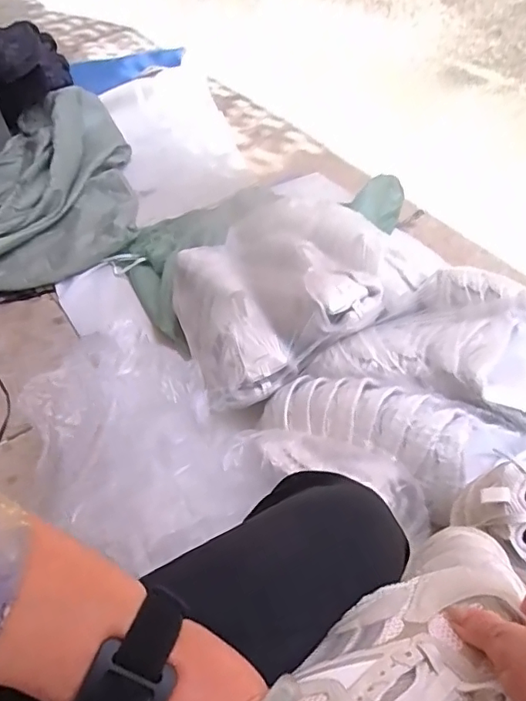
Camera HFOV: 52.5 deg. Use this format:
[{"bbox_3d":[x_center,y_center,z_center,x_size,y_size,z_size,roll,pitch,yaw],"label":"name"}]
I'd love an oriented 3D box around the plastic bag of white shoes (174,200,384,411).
[{"bbox_3d":[0.036,-0.112,0.967,0.417,0.125,0.318,-29,52,-14],"label":"plastic bag of white shoes"}]

